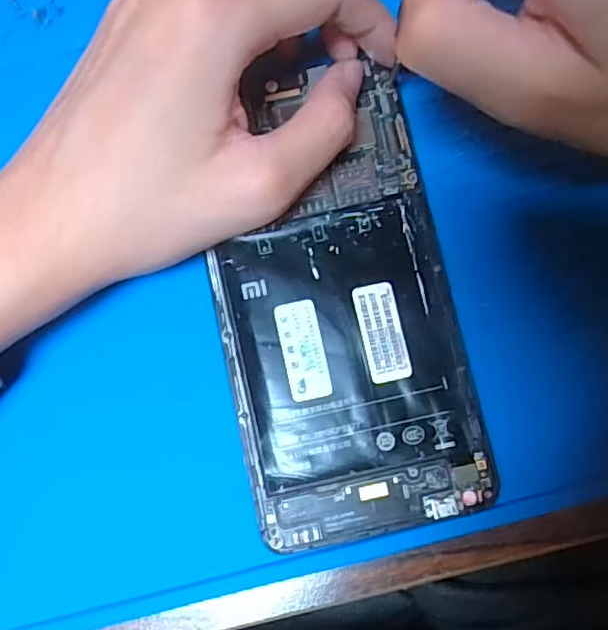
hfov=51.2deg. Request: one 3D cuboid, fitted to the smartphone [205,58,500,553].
[{"bbox_3d":[0.009,-0.005,0.198,0.071,0.015,0.142,-13,89,3],"label":"smartphone"}]

